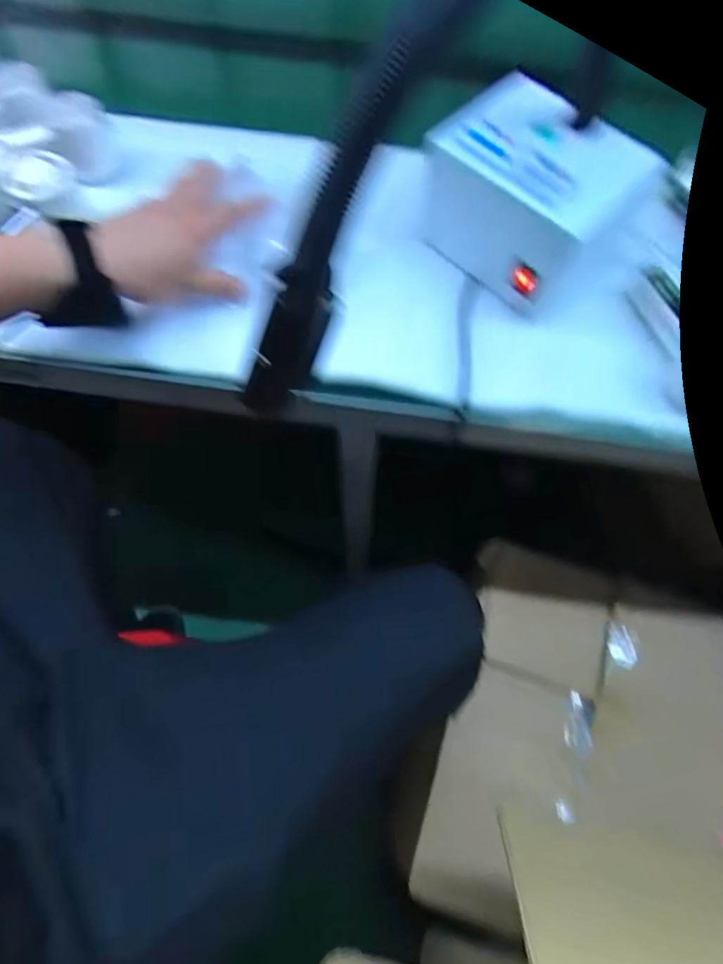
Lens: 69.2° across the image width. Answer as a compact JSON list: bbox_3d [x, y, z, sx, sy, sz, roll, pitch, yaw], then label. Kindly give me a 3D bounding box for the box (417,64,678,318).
[{"bbox_3d":[0.152,-0.270,0.508,0.153,0.113,0.140,41,70,15],"label":"box"}]

